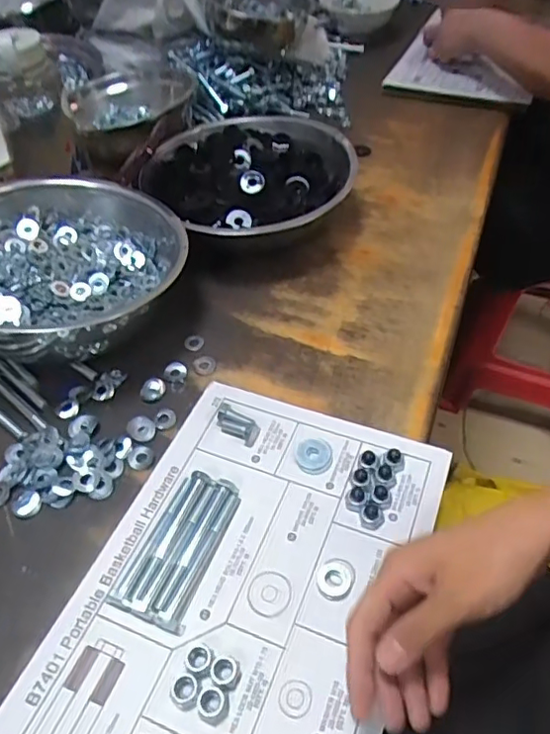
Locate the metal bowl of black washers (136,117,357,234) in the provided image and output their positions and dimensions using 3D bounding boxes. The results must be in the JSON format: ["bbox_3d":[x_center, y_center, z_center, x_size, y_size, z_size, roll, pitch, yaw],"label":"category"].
[{"bbox_3d":[-0.029,-0.217,0.693,0.230,0.074,0.252,-2,48,2],"label":"metal bowl of black washers"}]

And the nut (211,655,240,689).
[{"bbox_3d":[-0.032,0.195,0.366,0.019,0.008,0.016,21,52,20],"label":"nut"}]

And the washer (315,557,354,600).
[{"bbox_3d":[0.042,0.151,0.407,0.027,0.005,0.030,13,50,15],"label":"washer"}]

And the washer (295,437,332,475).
[{"bbox_3d":[0.032,0.073,0.474,0.030,0.008,0.033,-2,48,2],"label":"washer"}]

